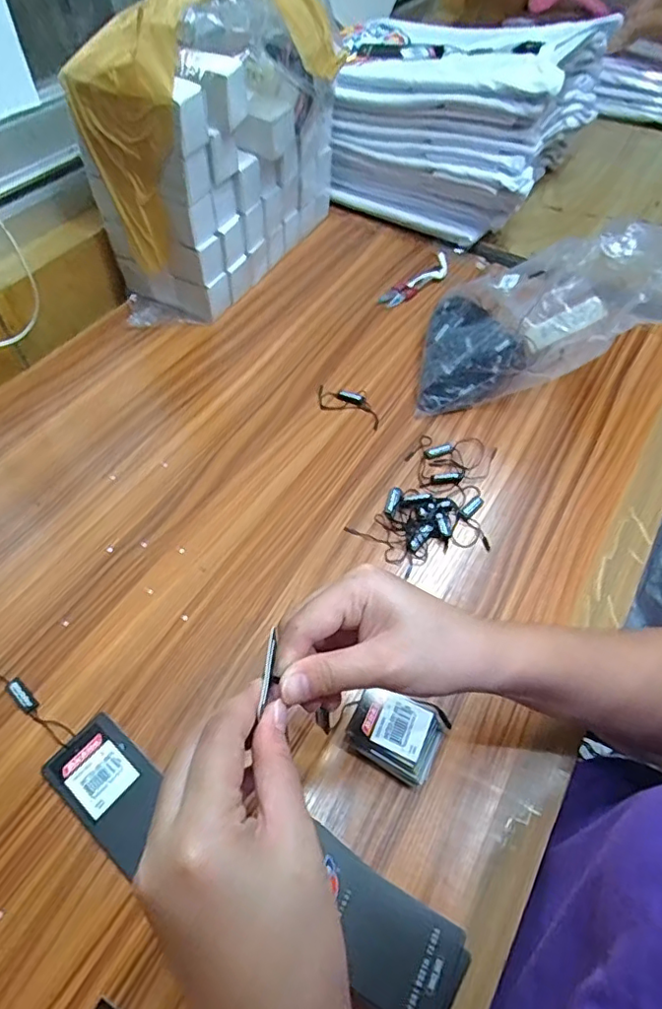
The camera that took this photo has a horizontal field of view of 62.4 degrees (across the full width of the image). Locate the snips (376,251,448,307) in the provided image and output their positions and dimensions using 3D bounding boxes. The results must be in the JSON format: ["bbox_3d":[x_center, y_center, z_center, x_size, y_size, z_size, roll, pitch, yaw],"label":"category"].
[{"bbox_3d":[0.110,-0.274,0.669,0.031,0.015,0.125,39,62,22],"label":"snips"}]

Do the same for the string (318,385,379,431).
[{"bbox_3d":[0.018,-0.102,0.551,0.069,0.008,0.036,17,56,9],"label":"string"}]

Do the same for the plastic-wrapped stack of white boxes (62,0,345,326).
[{"bbox_3d":[-0.104,-0.415,0.543,0.131,0.369,0.297,30,59,17],"label":"plastic-wrapped stack of white boxes"}]

